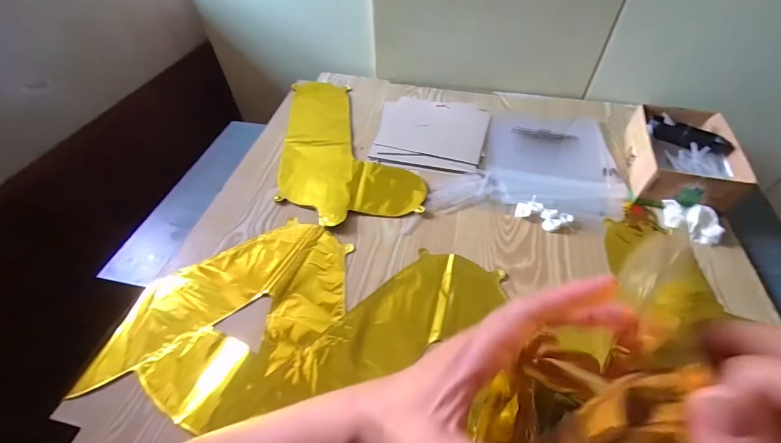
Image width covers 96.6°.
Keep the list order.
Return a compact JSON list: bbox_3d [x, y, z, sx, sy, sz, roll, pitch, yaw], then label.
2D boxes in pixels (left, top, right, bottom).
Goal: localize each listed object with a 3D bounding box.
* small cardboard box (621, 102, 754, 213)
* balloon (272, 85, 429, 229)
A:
[{"bbox_3d":[0.471,-0.109,0.566,0.135,0.060,0.199,13,52,14],"label":"small cardboard box"},{"bbox_3d":[-0.095,-0.156,0.660,0.227,0.014,0.407,-11,50,-6],"label":"balloon"}]

